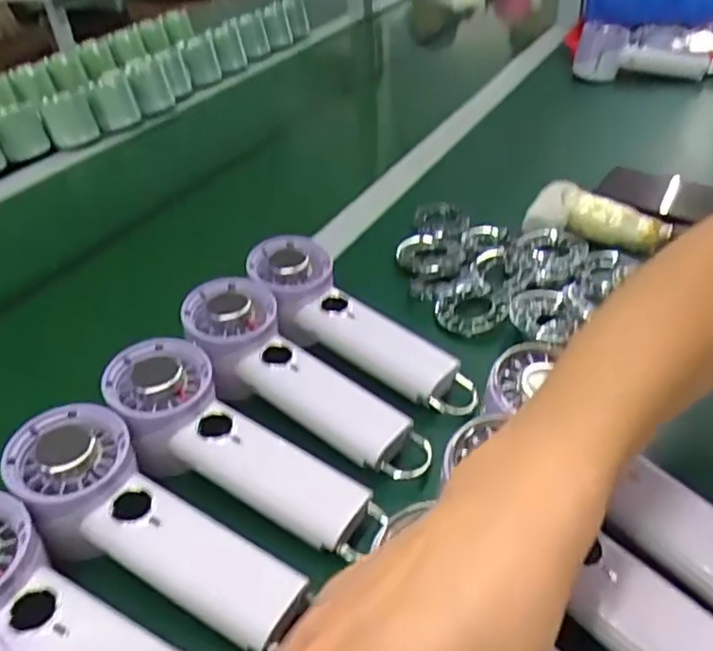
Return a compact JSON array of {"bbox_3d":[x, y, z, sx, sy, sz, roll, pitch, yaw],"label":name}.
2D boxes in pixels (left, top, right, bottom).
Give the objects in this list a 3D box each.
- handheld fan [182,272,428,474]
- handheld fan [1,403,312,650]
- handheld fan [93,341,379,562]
[{"bbox_3d":[-0.038,0.035,0.428,0.193,0.035,0.063,36,50,20],"label":"handheld fan"},{"bbox_3d":[-0.106,0.103,0.343,0.174,0.033,0.059,30,46,15],"label":"handheld fan"},{"bbox_3d":[-0.068,0.073,0.384,0.194,0.035,0.064,31,47,16],"label":"handheld fan"}]

